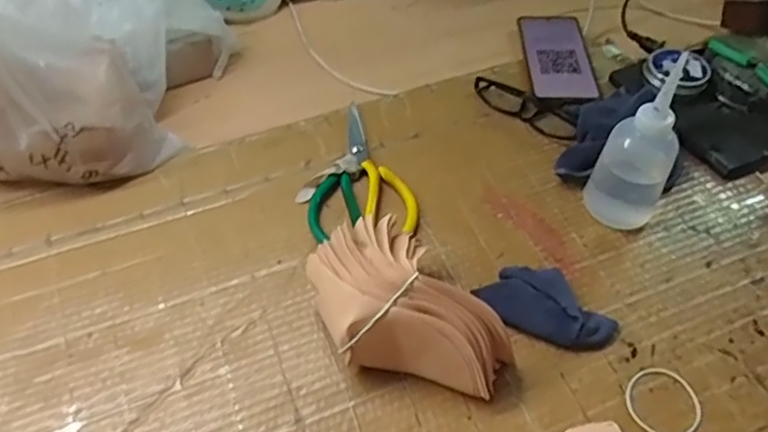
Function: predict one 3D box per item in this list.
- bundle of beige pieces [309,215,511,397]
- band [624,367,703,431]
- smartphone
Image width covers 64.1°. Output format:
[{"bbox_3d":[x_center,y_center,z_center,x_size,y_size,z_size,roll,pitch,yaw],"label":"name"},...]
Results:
[{"bbox_3d":[0.013,0.075,0.470,0.102,0.082,0.162,-34,58,-26],"label":"bundle of beige pieces"},{"bbox_3d":[0.213,0.142,0.466,0.057,0.004,0.055,0,50,0],"label":"band"},{"bbox_3d":[0.206,-0.189,0.720,0.073,0.009,0.157,0,50,-1],"label":"smartphone"}]

